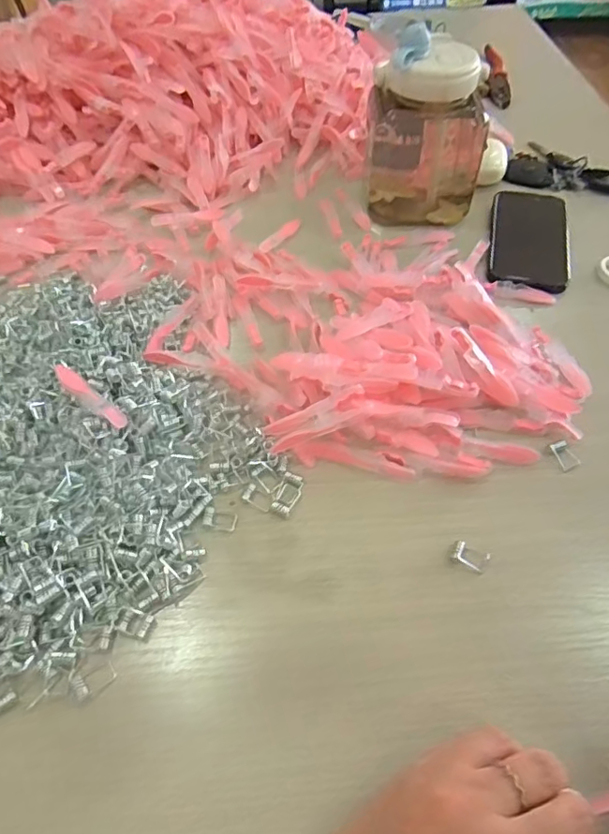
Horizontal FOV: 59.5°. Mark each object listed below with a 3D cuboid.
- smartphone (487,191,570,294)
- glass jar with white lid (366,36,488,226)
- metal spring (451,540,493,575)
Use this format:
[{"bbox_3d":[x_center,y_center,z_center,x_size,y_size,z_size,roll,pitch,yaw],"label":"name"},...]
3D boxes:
[{"bbox_3d":[0.228,-0.183,0.543,0.077,0.012,0.154,12,55,8],"label":"smartphone"},{"bbox_3d":[0.123,-0.284,0.529,0.115,0.133,0.099,9,55,6],"label":"glass jar with white lid"},{"bbox_3d":[0.108,0.090,0.345,0.024,0.008,0.015,24,57,15],"label":"metal spring"}]

